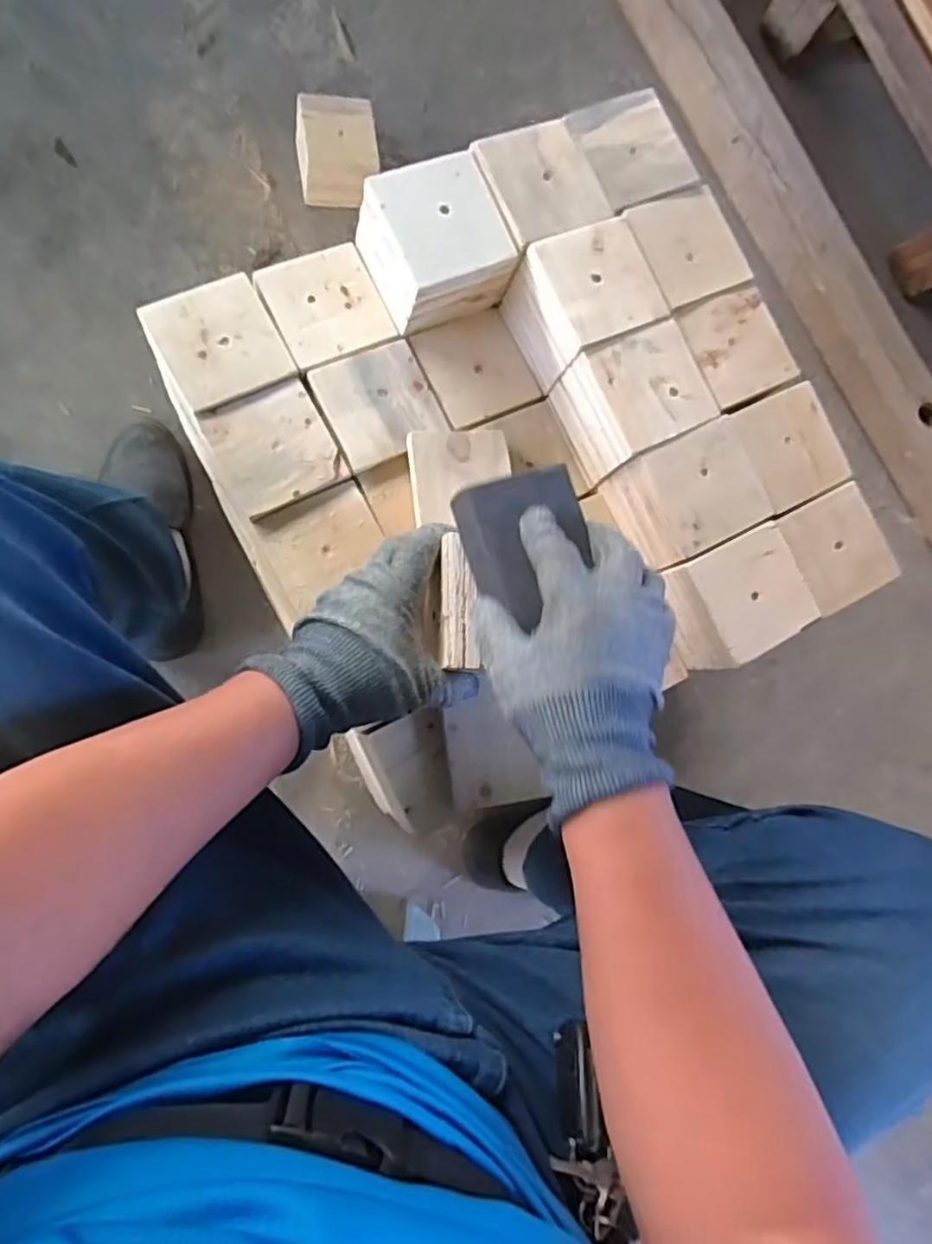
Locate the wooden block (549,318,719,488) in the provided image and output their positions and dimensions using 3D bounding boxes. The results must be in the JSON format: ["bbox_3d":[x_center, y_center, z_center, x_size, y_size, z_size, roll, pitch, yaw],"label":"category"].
[{"bbox_3d":[0.137,-0.183,0.564,0.098,0.075,0.090,-27,90,-15],"label":"wooden block"}]

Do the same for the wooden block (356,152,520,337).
[{"bbox_3d":[-0.025,-0.303,0.540,0.100,0.065,0.097,-25,90,-15],"label":"wooden block"}]

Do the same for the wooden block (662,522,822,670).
[{"bbox_3d":[0.221,-0.019,0.556,0.094,0.063,0.089,-27,90,-14],"label":"wooden block"}]

